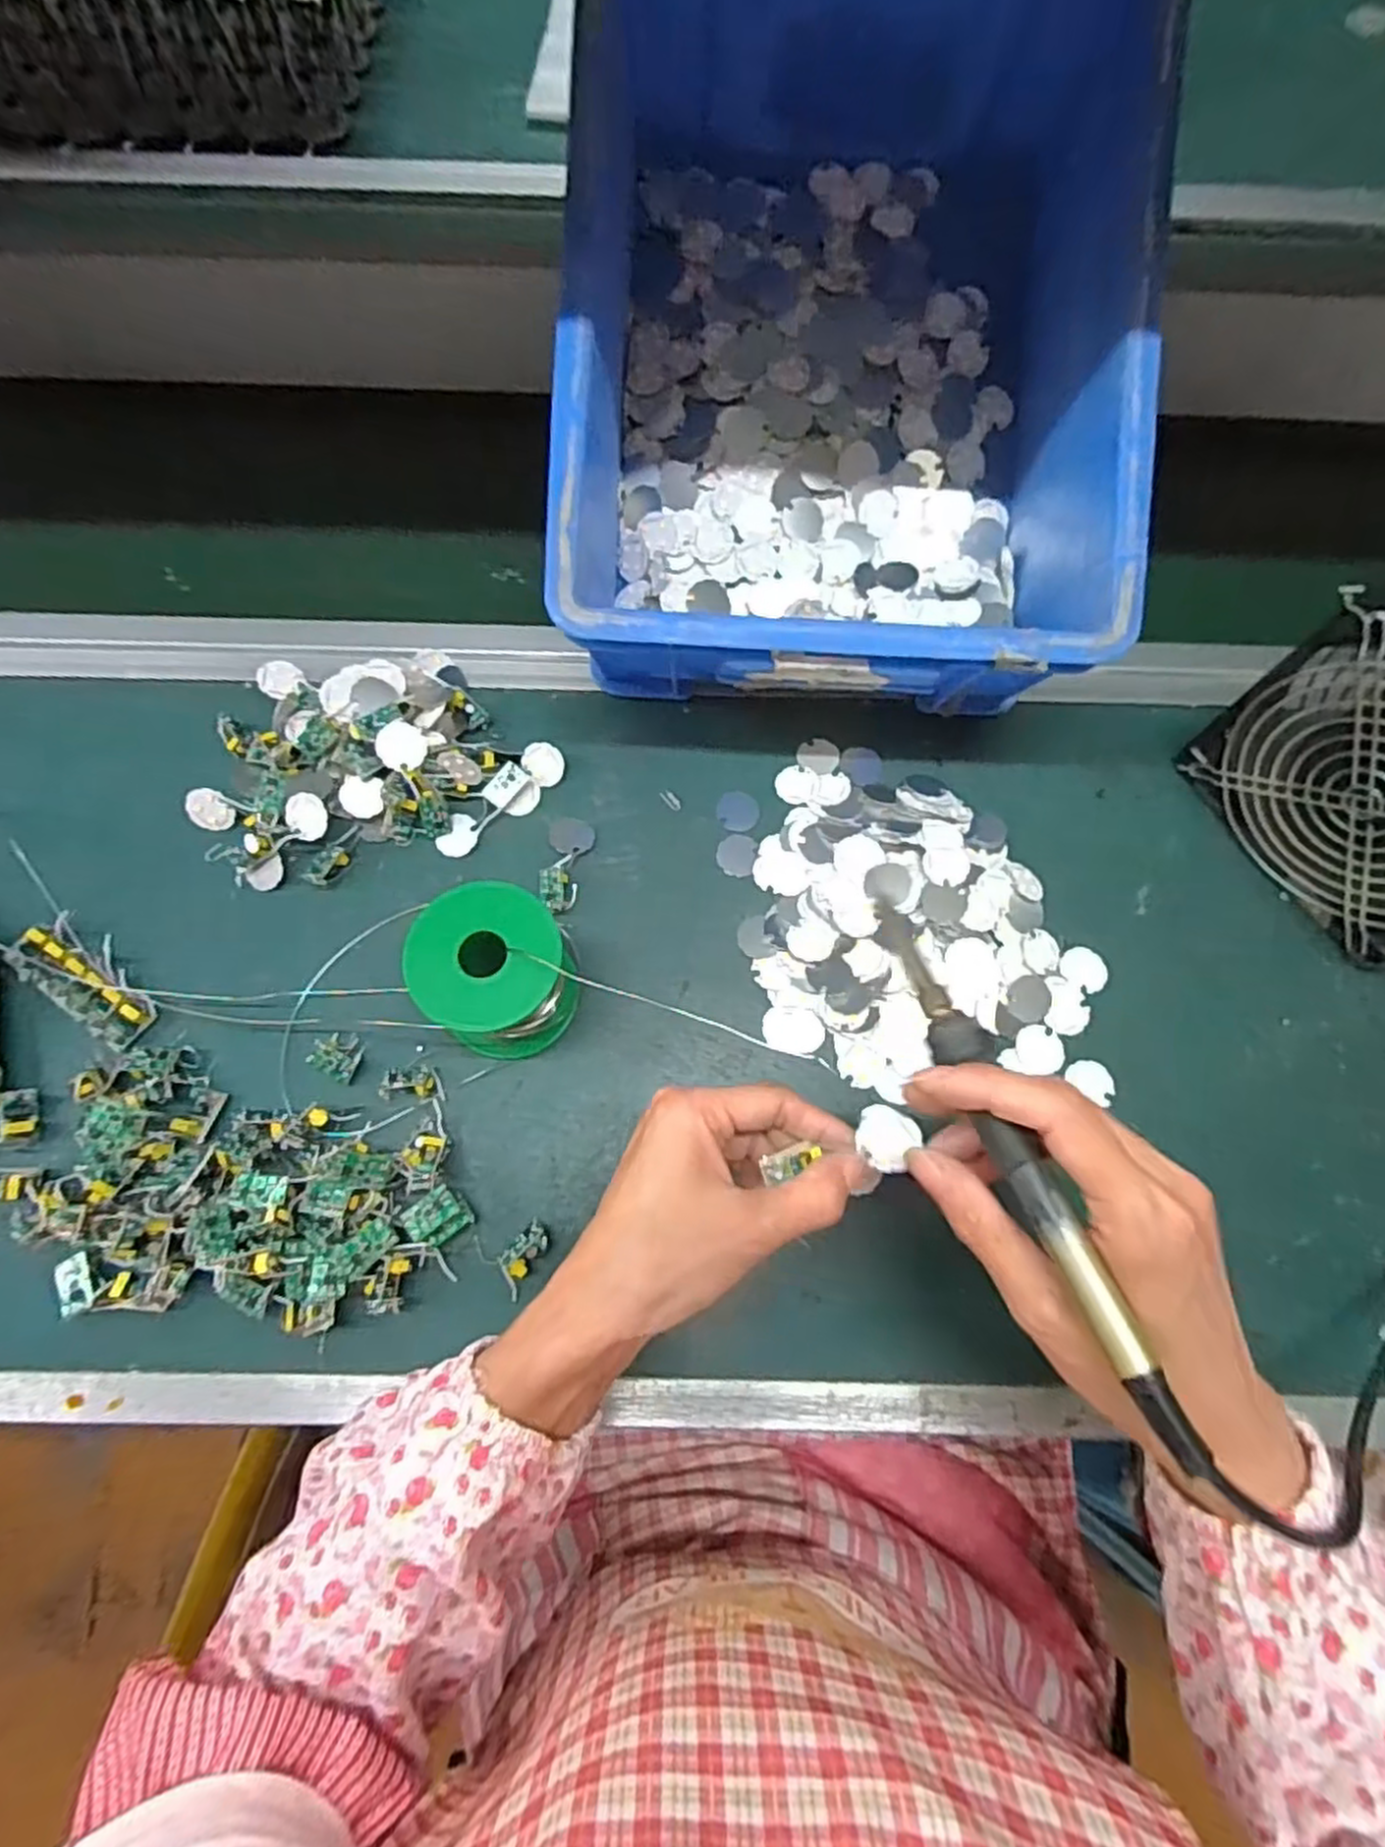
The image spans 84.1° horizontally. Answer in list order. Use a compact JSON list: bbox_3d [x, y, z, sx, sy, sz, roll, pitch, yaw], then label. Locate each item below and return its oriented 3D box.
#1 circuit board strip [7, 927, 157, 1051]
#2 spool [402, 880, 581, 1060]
[{"bbox_3d":[-0.312,0.033,0.389,0.082,0.009,0.025,33,74,9],"label":"circuit board strip"},{"bbox_3d":[-0.093,0.025,0.370,0.064,0.074,0.067,1,72,-2],"label":"spool"}]

